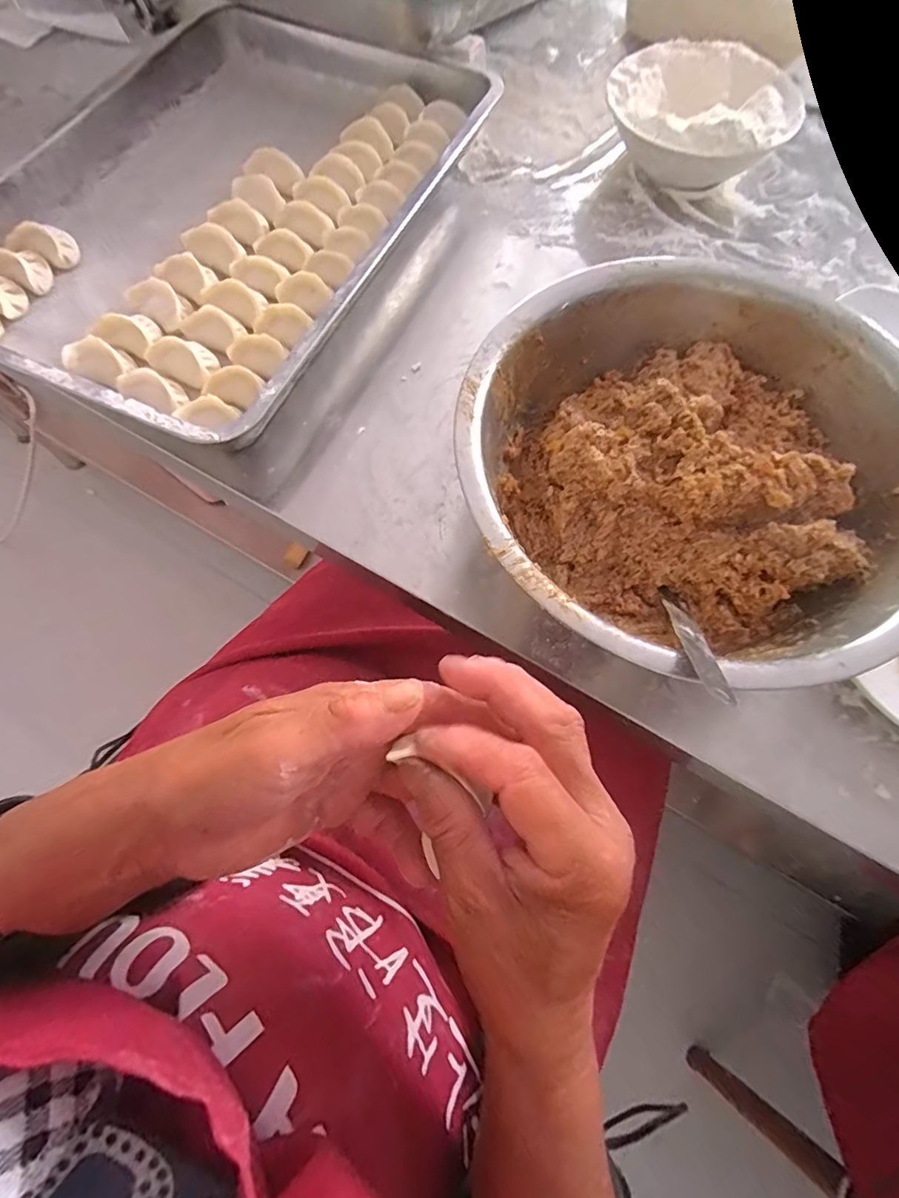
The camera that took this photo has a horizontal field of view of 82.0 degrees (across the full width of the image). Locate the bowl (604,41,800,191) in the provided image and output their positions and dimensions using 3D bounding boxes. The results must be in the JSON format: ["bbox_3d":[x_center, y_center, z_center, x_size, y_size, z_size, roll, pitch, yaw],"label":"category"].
[{"bbox_3d":[0.224,-0.434,0.481,0.157,0.065,0.172,1,69,-2],"label":"bowl"}]

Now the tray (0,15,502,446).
[{"bbox_3d":[-0.195,-0.357,0.462,0.351,0.052,0.481,25,70,7],"label":"tray"}]

